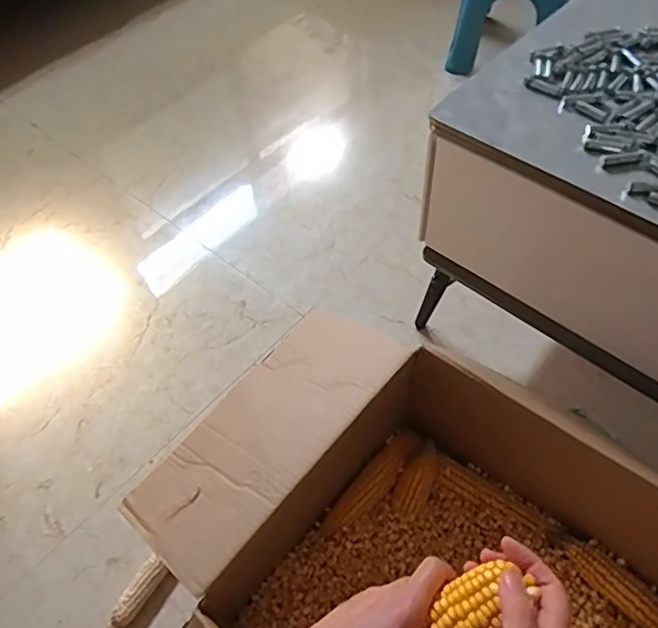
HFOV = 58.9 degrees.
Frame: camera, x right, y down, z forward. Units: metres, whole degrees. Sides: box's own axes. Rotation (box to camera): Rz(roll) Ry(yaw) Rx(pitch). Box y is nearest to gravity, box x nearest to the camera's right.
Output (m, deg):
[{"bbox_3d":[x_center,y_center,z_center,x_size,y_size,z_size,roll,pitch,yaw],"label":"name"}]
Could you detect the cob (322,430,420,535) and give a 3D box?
[{"bbox_3d":[0.068,0.248,0.867,0.046,0.036,0.203,34,63,25],"label":"cob"}]

